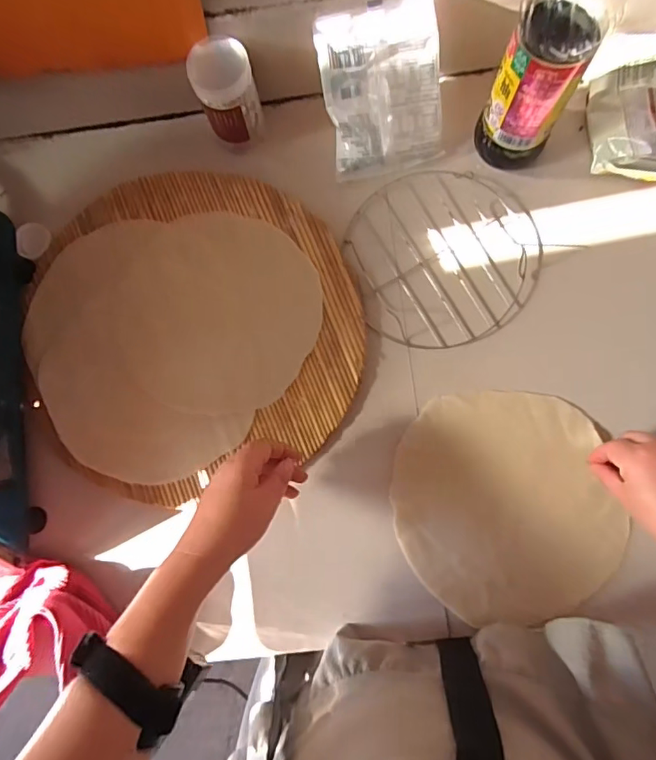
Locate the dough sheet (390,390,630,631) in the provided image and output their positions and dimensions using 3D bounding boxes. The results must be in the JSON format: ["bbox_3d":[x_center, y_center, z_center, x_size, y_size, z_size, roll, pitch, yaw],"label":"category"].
[{"bbox_3d":[0.170,0.120,0.490,0.199,0.010,0.215,-13,80,5],"label":"dough sheet"}]

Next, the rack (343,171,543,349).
[{"bbox_3d":[0.121,-0.131,0.528,0.200,0.017,0.188,-1,83,5],"label":"rack"}]

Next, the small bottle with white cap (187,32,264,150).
[{"bbox_3d":[-0.101,-0.284,0.510,0.056,0.097,0.058,-1,83,5],"label":"small bottle with white cap"}]

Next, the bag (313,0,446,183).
[{"bbox_3d":[0.054,-0.285,0.501,0.112,0.022,0.150,-7,125,8],"label":"bag"}]

